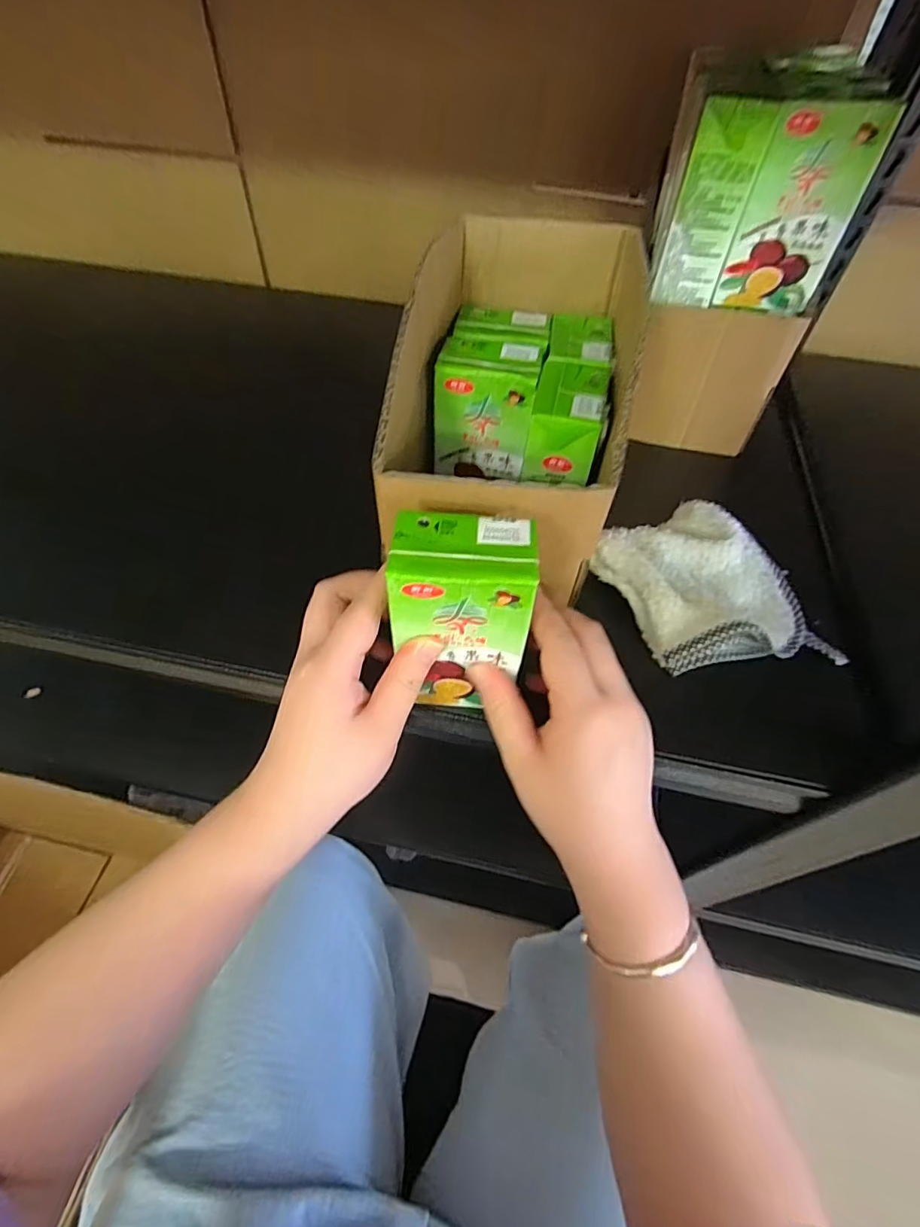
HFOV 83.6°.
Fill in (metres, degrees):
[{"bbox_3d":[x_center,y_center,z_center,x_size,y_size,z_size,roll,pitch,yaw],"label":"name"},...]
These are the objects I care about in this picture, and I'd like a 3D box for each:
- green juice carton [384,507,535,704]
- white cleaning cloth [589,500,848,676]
[{"bbox_3d":[0.000,0.002,0.258,0.062,0.100,0.044,3,54,0],"label":"green juice carton"},{"bbox_3d":[0.154,-0.020,0.322,0.107,0.033,0.116,-15,56,-13],"label":"white cleaning cloth"}]

